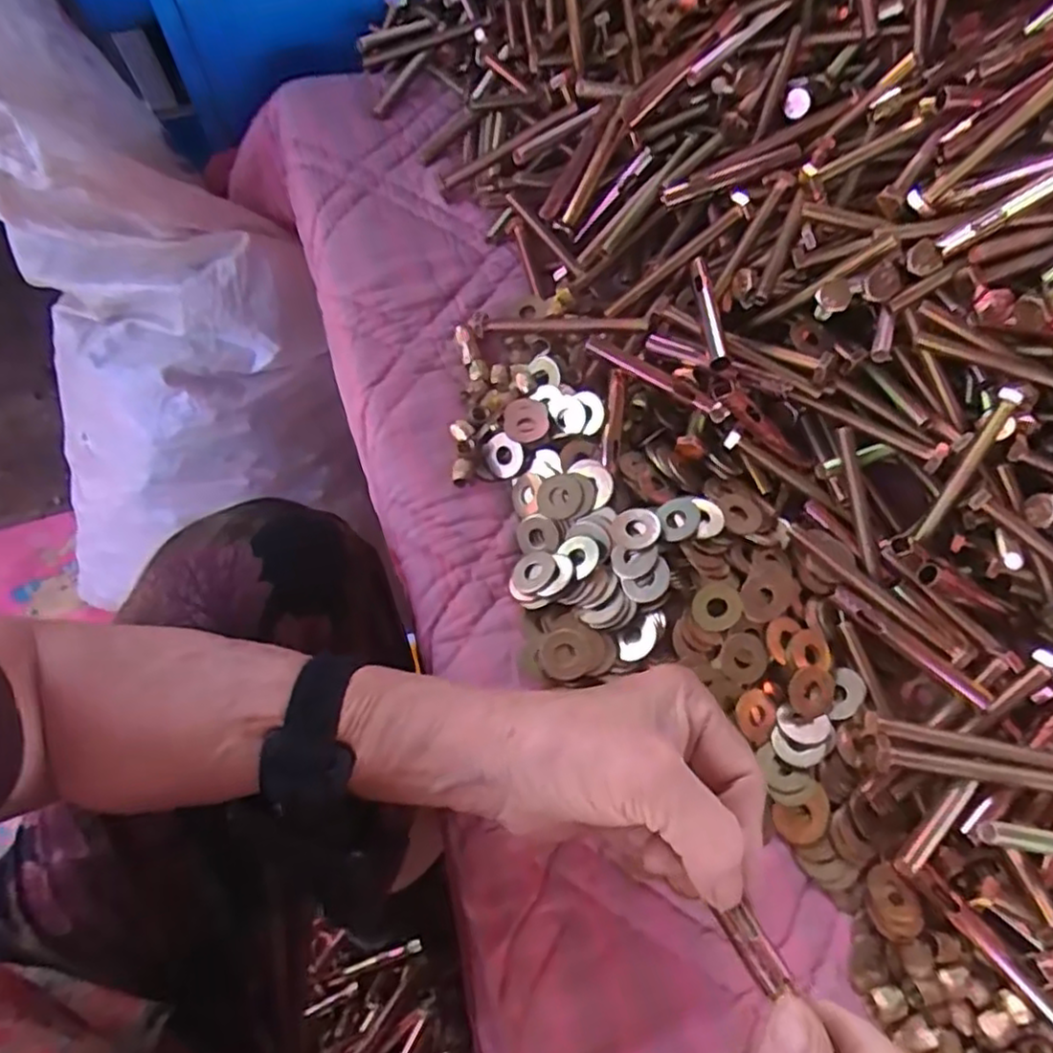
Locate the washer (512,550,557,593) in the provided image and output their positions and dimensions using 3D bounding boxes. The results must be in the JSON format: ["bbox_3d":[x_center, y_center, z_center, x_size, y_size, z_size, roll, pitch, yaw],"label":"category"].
[{"bbox_3d":[0.004,0.023,0.366,0.025,0.004,0.026,-30,42,7],"label":"washer"}]

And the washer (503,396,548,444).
[{"bbox_3d":[-0.001,-0.061,0.393,0.025,0.005,0.030,-8,63,-5],"label":"washer"}]

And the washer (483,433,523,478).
[{"bbox_3d":[-0.014,-0.040,0.395,0.024,0.023,0.005,37,27,17],"label":"washer"}]

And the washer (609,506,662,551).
[{"bbox_3d":[0.057,0.001,0.360,0.025,0.004,0.022,-37,69,-18],"label":"washer"}]

